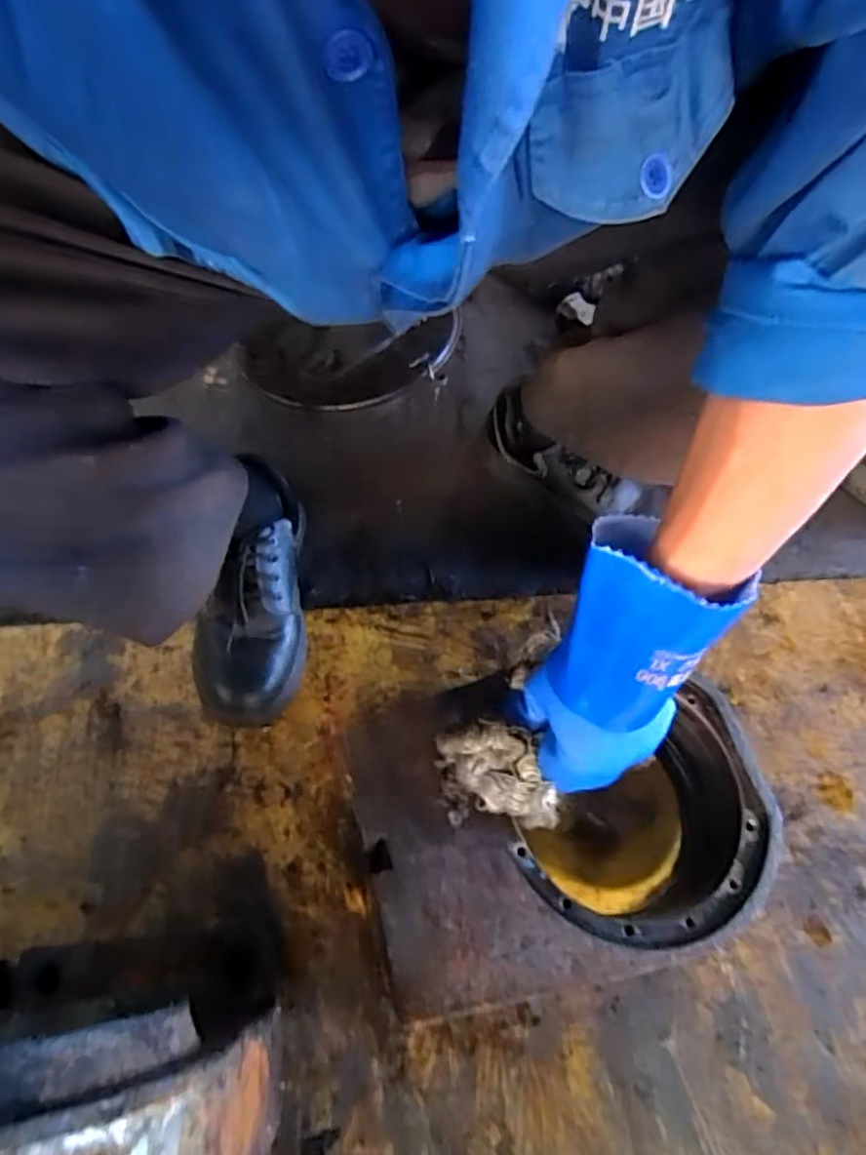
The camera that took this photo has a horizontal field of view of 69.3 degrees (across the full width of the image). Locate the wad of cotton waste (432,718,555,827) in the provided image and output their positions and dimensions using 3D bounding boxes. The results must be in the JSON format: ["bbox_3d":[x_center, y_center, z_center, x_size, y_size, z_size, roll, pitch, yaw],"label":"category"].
[{"bbox_3d":[0.044,0.138,0.441,0.082,0.038,0.066,-1,64,3],"label":"wad of cotton waste"}]

